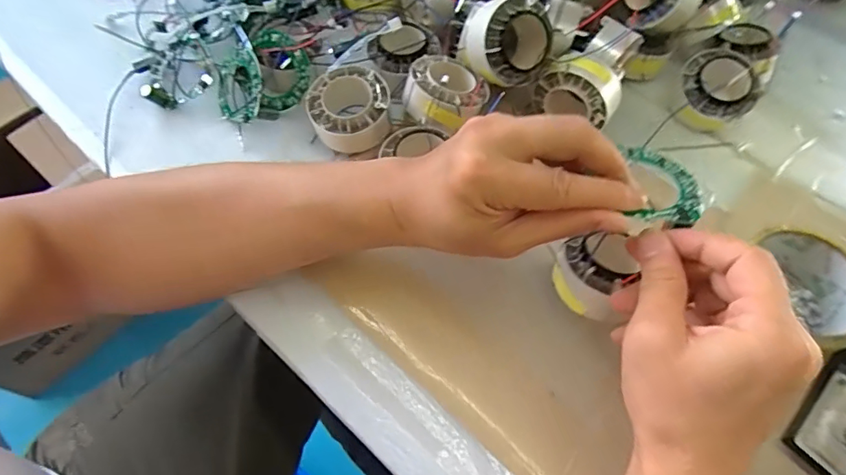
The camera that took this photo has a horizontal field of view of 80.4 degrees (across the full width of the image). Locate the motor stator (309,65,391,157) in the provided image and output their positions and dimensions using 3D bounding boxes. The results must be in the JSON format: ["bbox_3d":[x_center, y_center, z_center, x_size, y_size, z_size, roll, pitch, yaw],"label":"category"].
[{"bbox_3d":[-0.060,-0.105,0.408,0.062,0.039,0.063,1,60,-2],"label":"motor stator"}]

